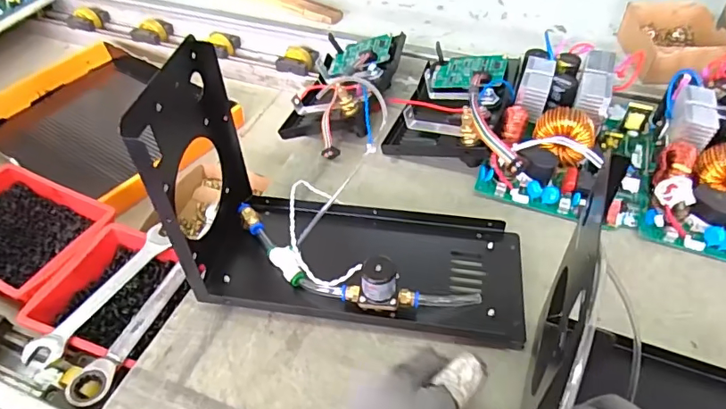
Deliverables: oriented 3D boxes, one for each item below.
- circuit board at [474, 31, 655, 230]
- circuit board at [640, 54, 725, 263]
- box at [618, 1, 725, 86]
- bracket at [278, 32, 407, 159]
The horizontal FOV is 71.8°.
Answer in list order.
[{"bbox_3d":[0.249,-0.085,0.573,0.169,0.076,0.231,18,51,17],"label":"circuit board"},{"bbox_3d":[0.401,-0.055,0.536,0.166,0.074,0.252,15,50,14],"label":"circuit board"},{"bbox_3d":[0.440,-0.224,0.703,0.126,0.057,0.154,8,49,9],"label":"box"},{"bbox_3d":[-0.023,-0.154,0.652,0.130,0.060,0.224,9,49,10],"label":"bracket"}]

